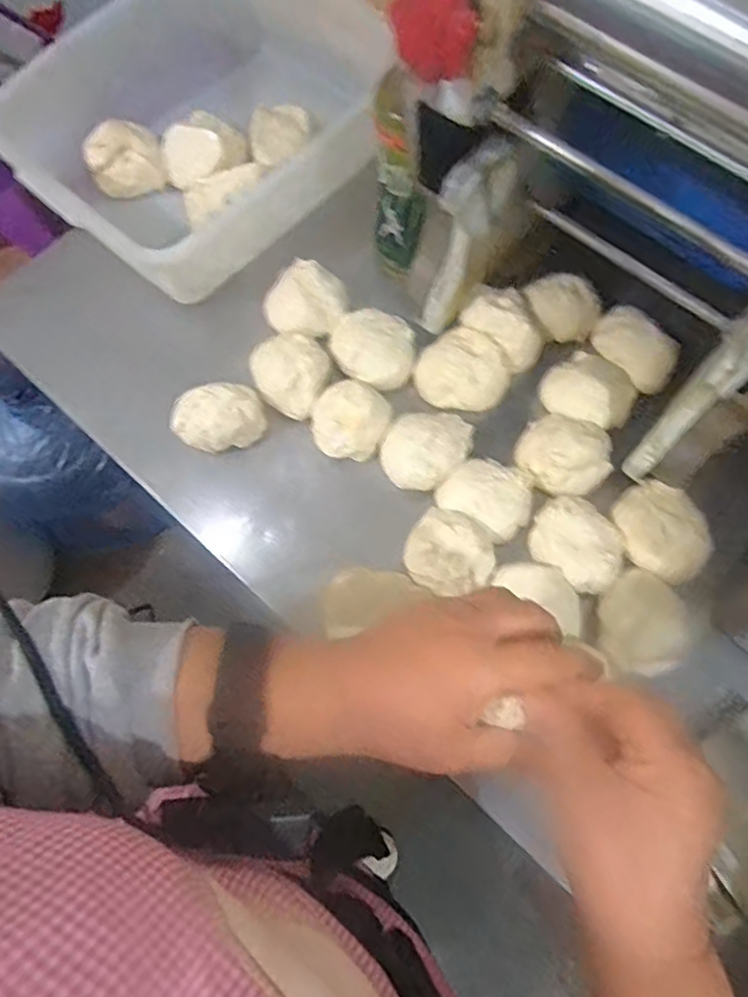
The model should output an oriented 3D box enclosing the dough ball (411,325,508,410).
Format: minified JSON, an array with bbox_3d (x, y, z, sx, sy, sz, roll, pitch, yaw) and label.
[{"bbox_3d":[0.079,-0.114,0.550,0.075,0.044,0.068,31,74,10],"label":"dough ball"}]

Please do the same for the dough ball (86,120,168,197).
[{"bbox_3d":[-0.252,-0.346,0.639,0.071,0.051,0.072,-23,72,-7],"label":"dough ball"}]

